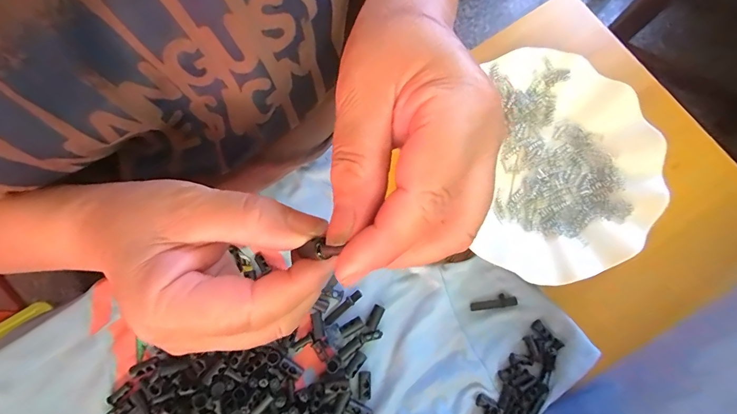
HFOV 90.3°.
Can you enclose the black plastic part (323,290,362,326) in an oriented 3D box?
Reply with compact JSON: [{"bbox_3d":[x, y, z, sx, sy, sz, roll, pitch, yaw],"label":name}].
[{"bbox_3d":[-0.020,0.076,0.276,0.035,0.004,0.007,-41,81,-9],"label":"black plastic part"}]

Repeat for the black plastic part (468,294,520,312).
[{"bbox_3d":[0.096,0.074,0.282,0.034,0.005,0.010,-12,78,-4],"label":"black plastic part"}]

